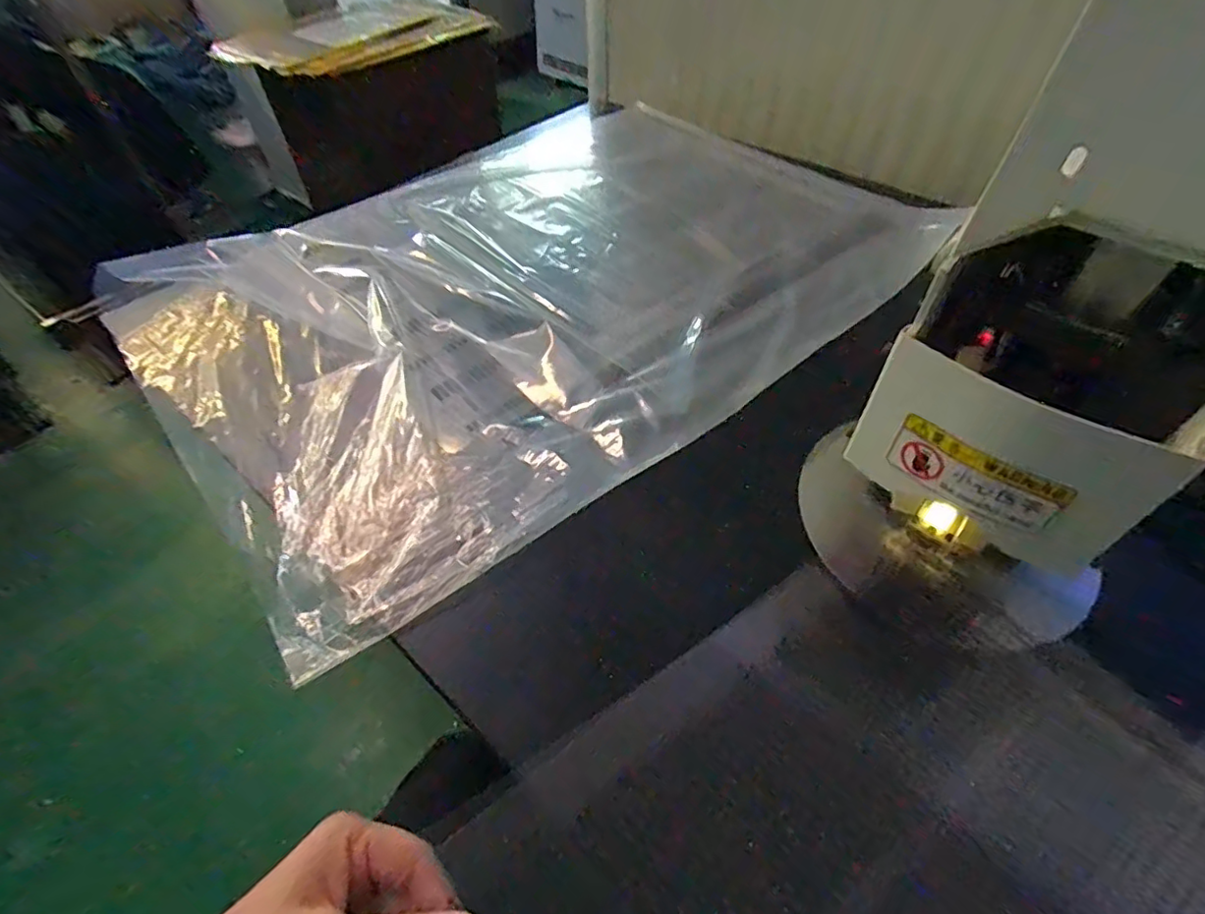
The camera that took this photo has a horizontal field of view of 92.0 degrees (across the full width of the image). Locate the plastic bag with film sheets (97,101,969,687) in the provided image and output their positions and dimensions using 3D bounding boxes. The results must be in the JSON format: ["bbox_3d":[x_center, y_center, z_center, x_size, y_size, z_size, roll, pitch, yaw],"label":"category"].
[{"bbox_3d":[-0.053,-0.187,0.575,0.687,0.044,0.509,-35,58,-26],"label":"plastic bag with film sheets"}]

